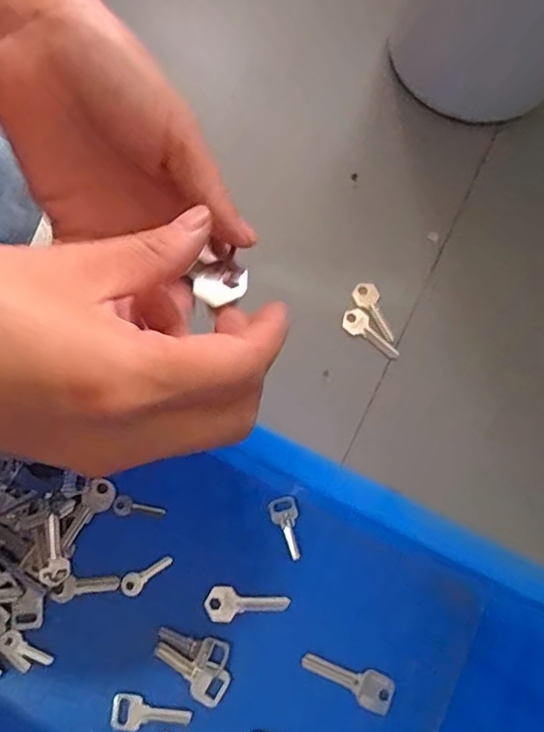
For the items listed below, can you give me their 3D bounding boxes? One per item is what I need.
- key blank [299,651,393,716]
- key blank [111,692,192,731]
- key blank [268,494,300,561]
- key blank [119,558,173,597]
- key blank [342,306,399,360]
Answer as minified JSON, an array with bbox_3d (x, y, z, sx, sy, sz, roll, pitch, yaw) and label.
[{"bbox_3d":[0.050,0.203,0.347,0.061,0.004,0.022,25,77,4],"label":"key blank"},{"bbox_3d":[-0.079,0.227,0.344,0.052,0.004,0.021,8,77,0],"label":"key blank"},{"bbox_3d":[0.012,0.114,0.374,0.019,0.005,0.042,-19,78,-6],"label":"key blank"},{"bbox_3d":[-0.087,0.145,0.369,0.038,0.004,0.014,-33,80,-9],"label":"key blank"},{"bbox_3d":[0.081,-0.025,0.443,0.020,0.006,0.056,-39,81,-10],"label":"key blank"}]

